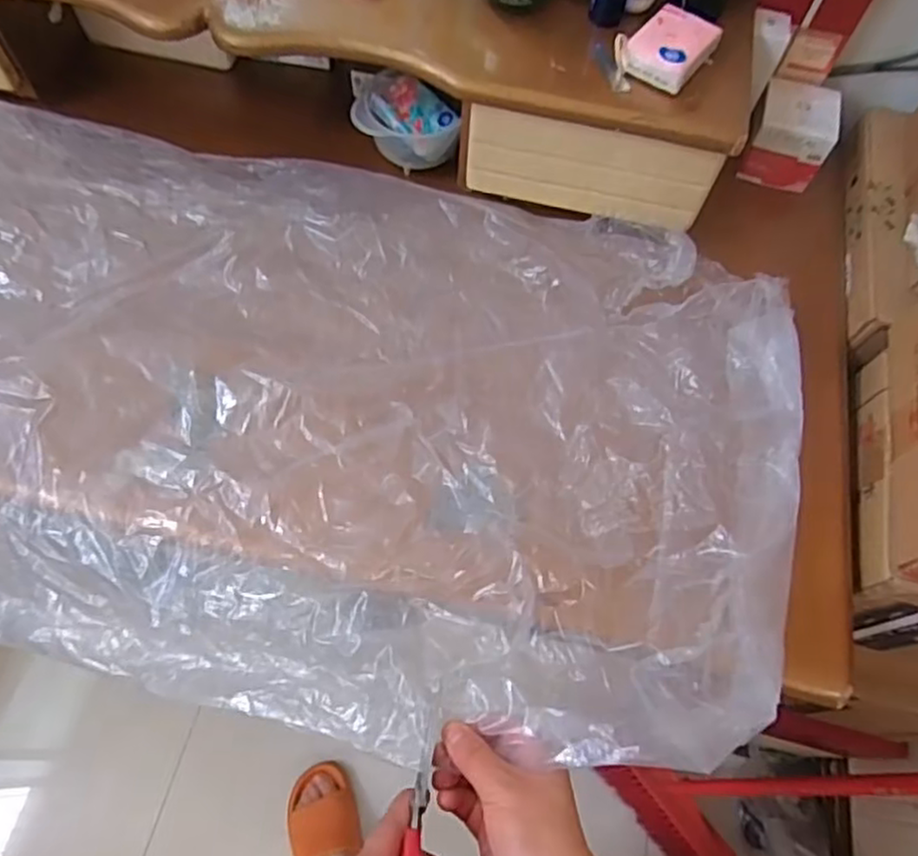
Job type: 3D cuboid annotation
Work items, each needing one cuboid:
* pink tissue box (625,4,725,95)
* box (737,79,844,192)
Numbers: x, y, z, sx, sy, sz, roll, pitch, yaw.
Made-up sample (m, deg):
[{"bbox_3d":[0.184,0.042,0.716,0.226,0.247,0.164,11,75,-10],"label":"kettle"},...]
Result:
[{"bbox_3d":[0.172,-0.307,0.543,0.053,0.022,0.076,34,68,12],"label":"pink tissue box"},{"bbox_3d":[0.328,-0.290,0.671,0.073,0.073,0.078,18,65,6],"label":"box"}]

